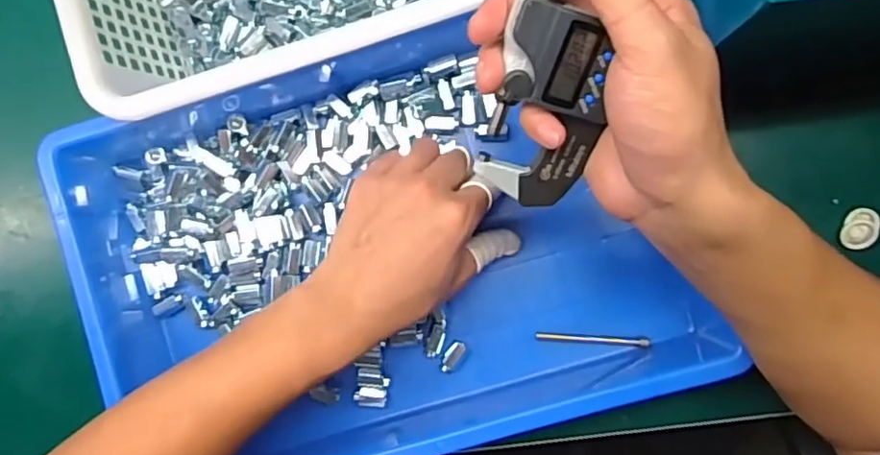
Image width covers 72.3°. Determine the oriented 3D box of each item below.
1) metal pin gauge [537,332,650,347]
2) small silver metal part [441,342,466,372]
[{"bbox_3d":[0.099,0.073,0.392,0.071,0.005,0.006,2,90,4],"label":"metal pin gauge"},{"bbox_3d":[0.008,0.085,0.395,0.010,0.010,0.021,31,92,3],"label":"small silver metal part"}]

